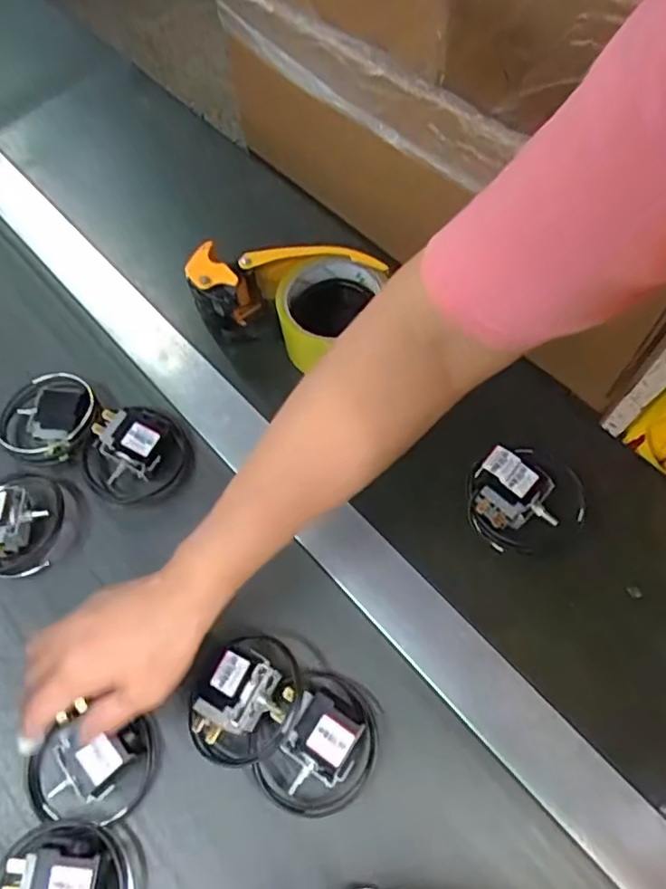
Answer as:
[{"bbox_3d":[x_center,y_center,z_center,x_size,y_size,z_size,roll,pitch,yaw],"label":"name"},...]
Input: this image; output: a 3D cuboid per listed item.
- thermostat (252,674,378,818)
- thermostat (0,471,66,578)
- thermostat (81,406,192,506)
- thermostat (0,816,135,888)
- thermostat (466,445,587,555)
[{"bbox_3d":[-0.006,0.192,0.388,0.072,0.029,0.083,23,67,14],"label":"thermostat"},{"bbox_3d":[-0.245,0.057,0.468,0.063,0.028,0.082,10,64,8],"label":"thermostat"},{"bbox_3d":[-0.158,0.006,0.483,0.080,0.030,0.073,-1,63,2],"label":"thermostat"},{"bbox_3d":[-0.163,0.269,0.360,0.078,0.028,0.080,-1,63,2],"label":"thermostat"},{"bbox_3d":[0.139,0.037,0.442,0.084,0.025,0.076,-16,64,-5],"label":"thermostat"}]

